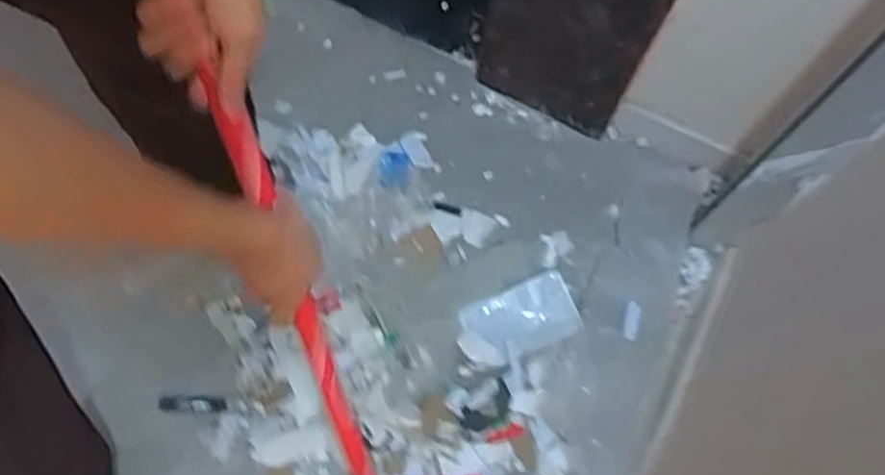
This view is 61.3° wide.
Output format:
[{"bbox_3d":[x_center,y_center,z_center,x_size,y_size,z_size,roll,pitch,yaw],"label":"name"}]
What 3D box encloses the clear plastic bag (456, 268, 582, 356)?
[{"bbox_3d":[0.120,0.126,1.156,0.165,0.025,0.106,-18,70,-12],"label":"clear plastic bag"}]

